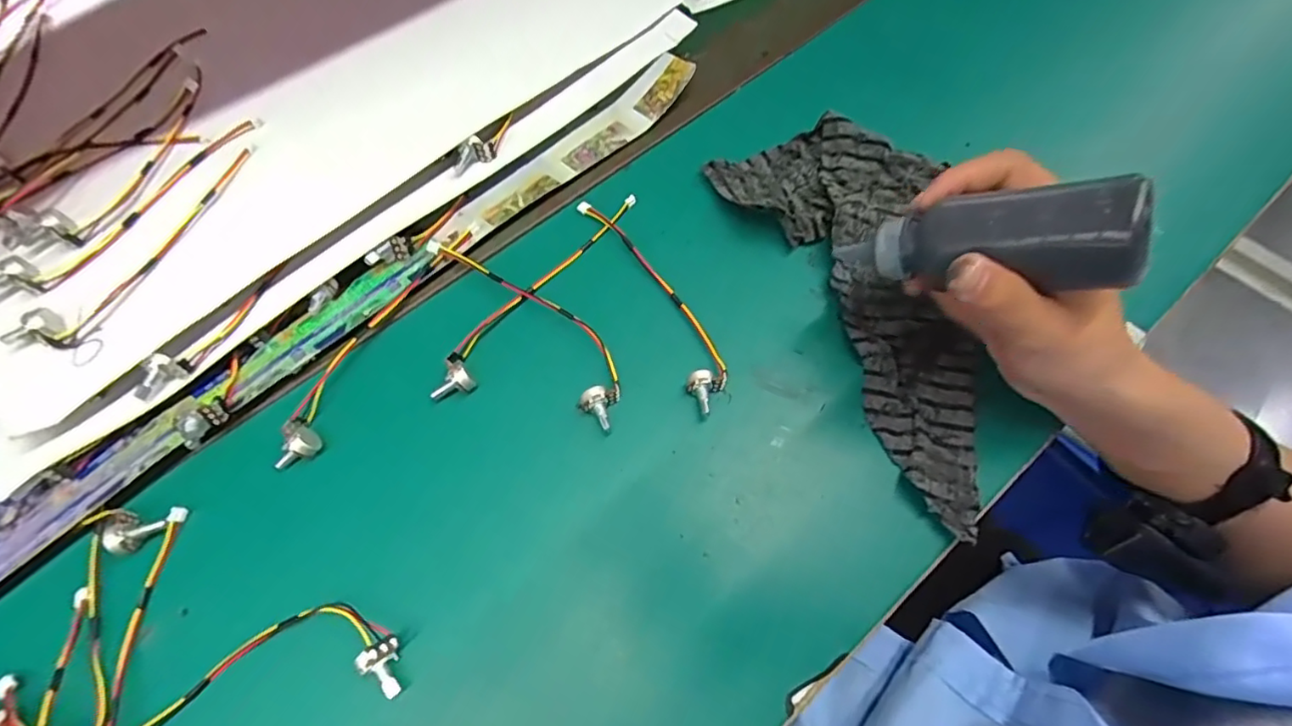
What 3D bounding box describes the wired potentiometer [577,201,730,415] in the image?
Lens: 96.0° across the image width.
[{"bbox_3d":[0.005,-0.046,0.352,0.028,0.015,0.164,-27,71,-11],"label":"wired potentiometer"}]

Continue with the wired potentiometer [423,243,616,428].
[{"bbox_3d":[-0.066,-0.029,0.344,0.037,0.012,0.161,-42,74,-16],"label":"wired potentiometer"}]

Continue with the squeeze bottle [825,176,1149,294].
[{"bbox_3d":[0.149,-0.056,0.264,0.120,0.031,0.030,4,63,41],"label":"squeeze bottle"}]

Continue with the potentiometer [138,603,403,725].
[{"bbox_3d":[-0.181,0.147,0.270,0.130,0.020,0.047,-13,69,-6],"label":"potentiometer"}]

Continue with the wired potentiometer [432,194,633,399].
[{"bbox_3d":[-0.066,-0.047,0.353,0.024,0.011,0.177,35,72,12],"label":"wired potentiometer"}]

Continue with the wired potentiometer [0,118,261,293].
[{"bbox_3d":[-0.295,-0.092,0.337,0.031,0.015,0.166,39,73,14],"label":"wired potentiometer"}]

